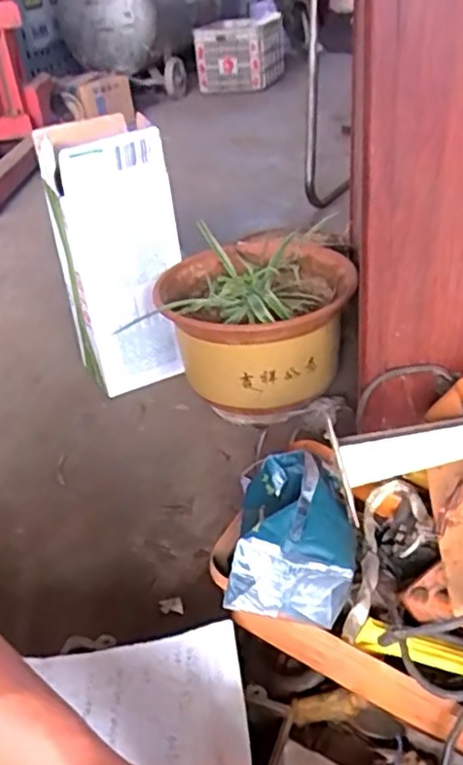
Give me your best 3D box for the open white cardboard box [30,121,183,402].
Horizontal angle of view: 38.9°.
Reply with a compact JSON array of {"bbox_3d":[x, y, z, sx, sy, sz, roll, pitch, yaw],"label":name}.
[{"bbox_3d":[-0.177,-0.188,1.021,0.173,0.383,0.184,-15,34,-13],"label":"open white cardboard box"}]

